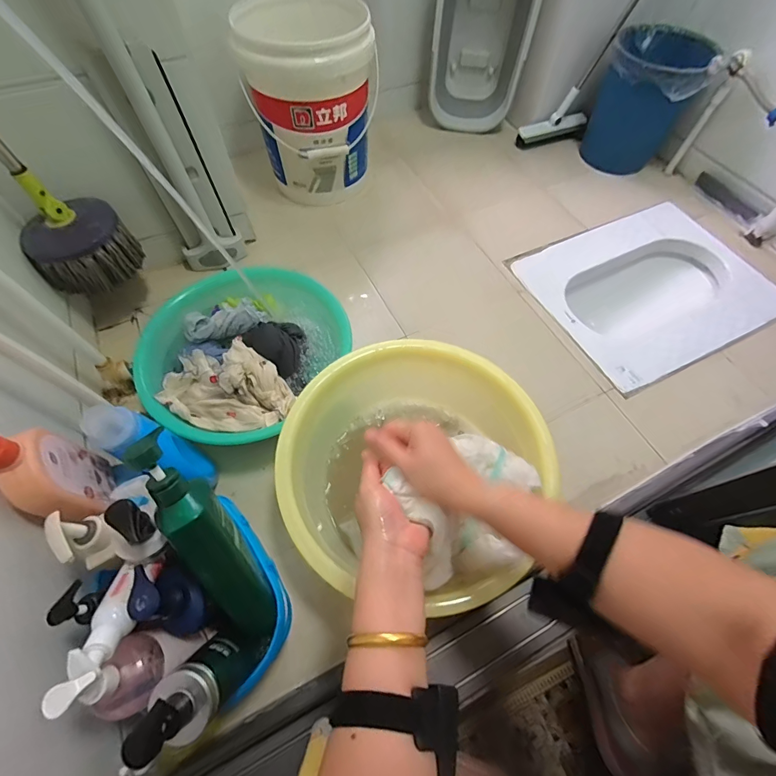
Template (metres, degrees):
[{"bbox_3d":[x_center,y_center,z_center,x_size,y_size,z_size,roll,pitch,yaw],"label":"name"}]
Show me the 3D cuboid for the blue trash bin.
[{"bbox_3d":[0.681,-0.769,1.056,0.223,0.278,0.224,18,62,9],"label":"blue trash bin"}]

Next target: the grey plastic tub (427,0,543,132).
[{"bbox_3d":[0.264,-1.022,1.043,0.262,0.523,0.201,8,61,3],"label":"grey plastic tub"}]

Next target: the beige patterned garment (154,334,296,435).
[{"bbox_3d":[-0.271,-0.002,0.669,0.210,0.055,0.146,3,61,1],"label":"beige patterned garment"}]

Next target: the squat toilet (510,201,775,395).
[{"bbox_3d":[0.631,-0.223,0.990,0.524,0.155,0.409,-21,64,-12],"label":"squat toilet"}]

